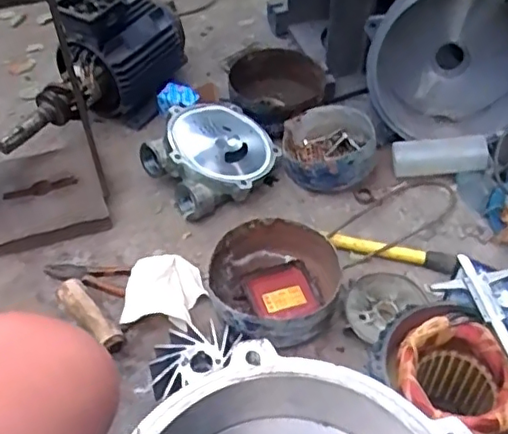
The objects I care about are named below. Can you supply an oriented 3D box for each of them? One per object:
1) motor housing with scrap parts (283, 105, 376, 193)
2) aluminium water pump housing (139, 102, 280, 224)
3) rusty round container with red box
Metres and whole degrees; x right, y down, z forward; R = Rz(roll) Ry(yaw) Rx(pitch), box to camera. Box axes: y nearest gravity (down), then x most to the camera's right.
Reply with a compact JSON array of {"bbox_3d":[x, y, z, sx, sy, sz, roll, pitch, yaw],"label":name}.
[{"bbox_3d":[0.133,-0.126,1.085,0.160,0.082,0.173,0,47,0],"label":"motor housing with scrap parts"},{"bbox_3d":[-0.070,-0.108,1.055,0.188,0.099,0.221,29,53,24],"label":"aluminium water pump housing"},{"bbox_3d":[0.032,0.109,0.916,0.190,0.107,0.187,19,50,16],"label":"rusty round container with red box"}]

